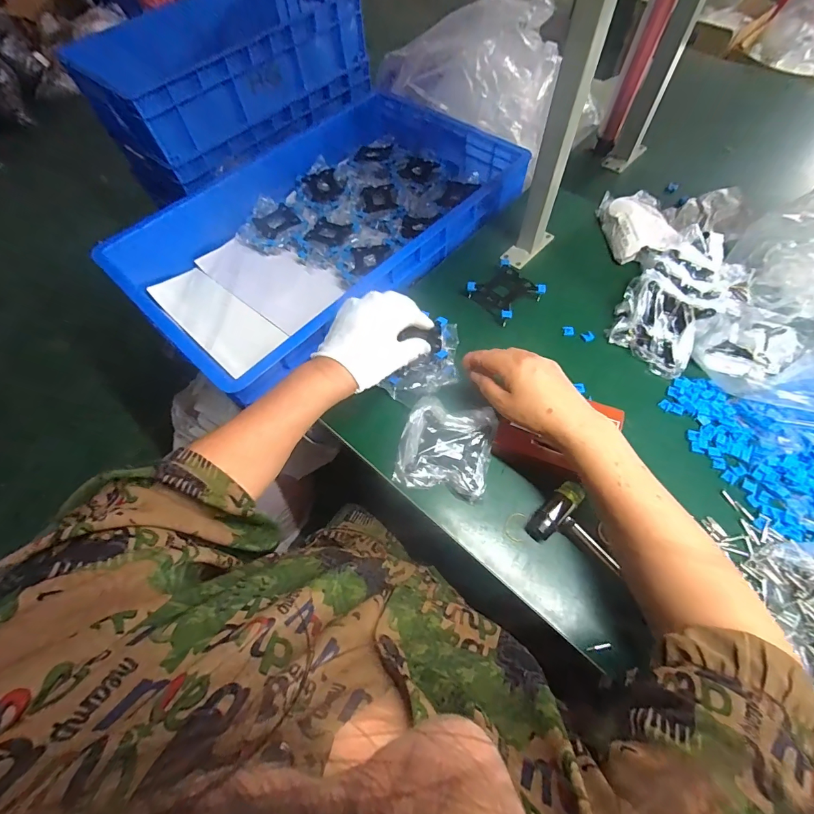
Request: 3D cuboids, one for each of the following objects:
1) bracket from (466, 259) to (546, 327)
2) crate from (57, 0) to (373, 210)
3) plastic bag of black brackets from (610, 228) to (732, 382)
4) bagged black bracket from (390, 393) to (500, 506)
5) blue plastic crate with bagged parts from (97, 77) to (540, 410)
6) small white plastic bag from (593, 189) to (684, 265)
[{"bbox_3d":[0.151,-0.179,0.614,0.092,0.028,0.089,-37,67,-15],"label":"bracket"},{"bbox_3d":[-0.453,-0.882,1.050,0.379,0.203,0.654,38,71,20],"label":"crate"},{"bbox_3d":[0.373,-0.163,0.565,0.113,0.065,0.227,20,66,13],"label":"plastic bag of black brackets"},{"bbox_3d":[0.049,0.050,0.499,0.109,0.028,0.113,13,65,9],"label":"bagged black bracket"},{"bbox_3d":[-0.136,-0.313,0.719,0.402,0.130,0.645,41,72,20],"label":"blue plastic crate with bagged parts"},{"bbox_3d":[0.381,-0.300,0.652,0.102,0.033,0.152,-7,63,-1],"label":"small white plastic bag"}]

